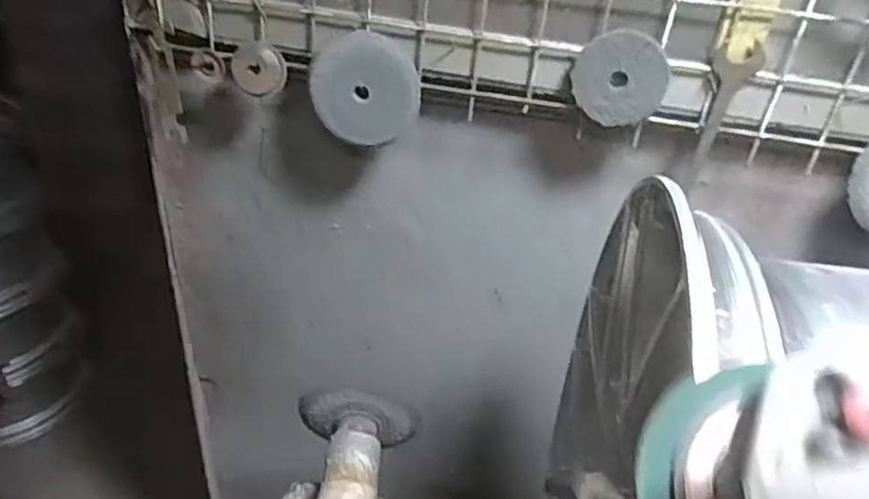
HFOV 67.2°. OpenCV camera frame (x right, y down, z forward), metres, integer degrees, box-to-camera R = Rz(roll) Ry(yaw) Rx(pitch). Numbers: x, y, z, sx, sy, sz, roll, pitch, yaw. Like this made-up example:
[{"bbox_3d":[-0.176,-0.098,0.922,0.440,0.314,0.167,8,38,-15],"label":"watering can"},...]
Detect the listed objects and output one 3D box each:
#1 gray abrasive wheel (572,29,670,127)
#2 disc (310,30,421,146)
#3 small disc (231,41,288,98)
[{"bbox_3d":[0.166,-0.154,0.586,0.081,0.081,0.010,9,34,6],"label":"gray abrasive wheel"},{"bbox_3d":[-0.067,-0.156,0.638,0.104,0.102,0.018,10,34,7],"label":"disc"},{"bbox_3d":[-0.173,-0.178,0.644,0.054,0.051,0.016,29,1,-3],"label":"small disc"}]

